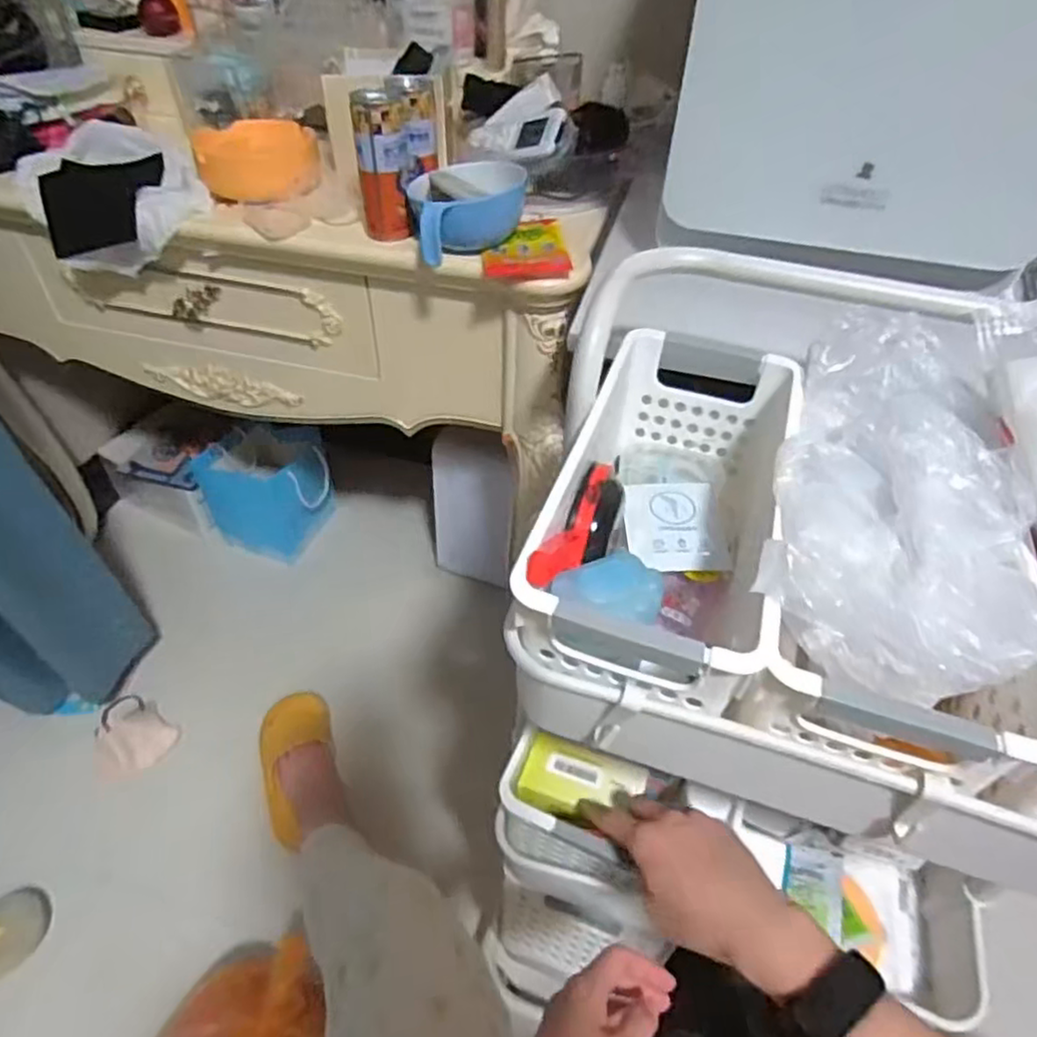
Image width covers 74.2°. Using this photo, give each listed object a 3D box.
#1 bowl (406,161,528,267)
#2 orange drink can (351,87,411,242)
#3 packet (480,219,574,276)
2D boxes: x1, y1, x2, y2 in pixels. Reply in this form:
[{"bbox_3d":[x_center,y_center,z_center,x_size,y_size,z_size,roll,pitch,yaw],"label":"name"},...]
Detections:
[{"bbox_3d":[-0.046,-0.314,0.703,0.122,0.063,0.098,-10,47,-12],"label":"bowl"},{"bbox_3d":[-0.134,-0.359,0.707,0.059,0.127,0.049,-10,47,-12],"label":"orange drink can"},{"bbox_3d":[0.005,-0.289,0.733,0.089,0.017,0.105,-4,46,-6],"label":"packet"}]

